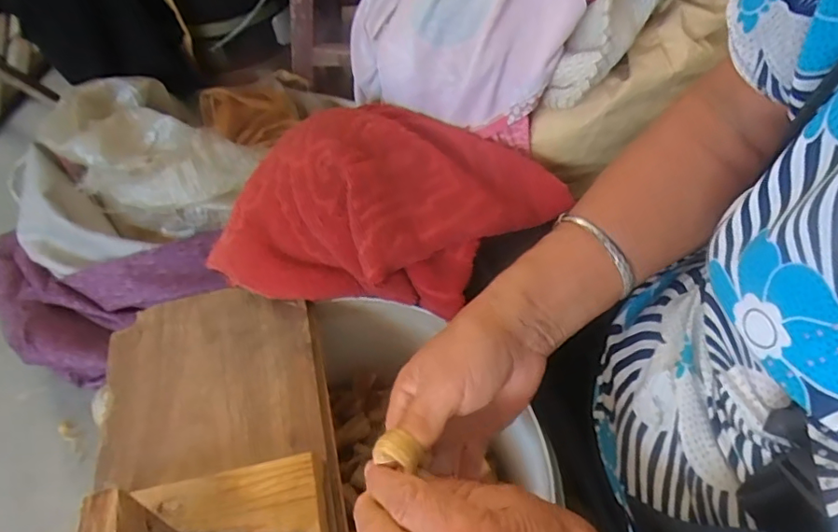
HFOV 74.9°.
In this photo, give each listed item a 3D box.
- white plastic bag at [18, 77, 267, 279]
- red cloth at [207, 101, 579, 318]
[{"bbox_3d":[-0.387,-0.126,0.723,0.330,0.149,0.229,-23,56,-12],"label":"white plastic bag"},{"bbox_3d":[-0.029,-0.053,0.434,0.282,0.062,0.169,5,86,5],"label":"red cloth"}]

